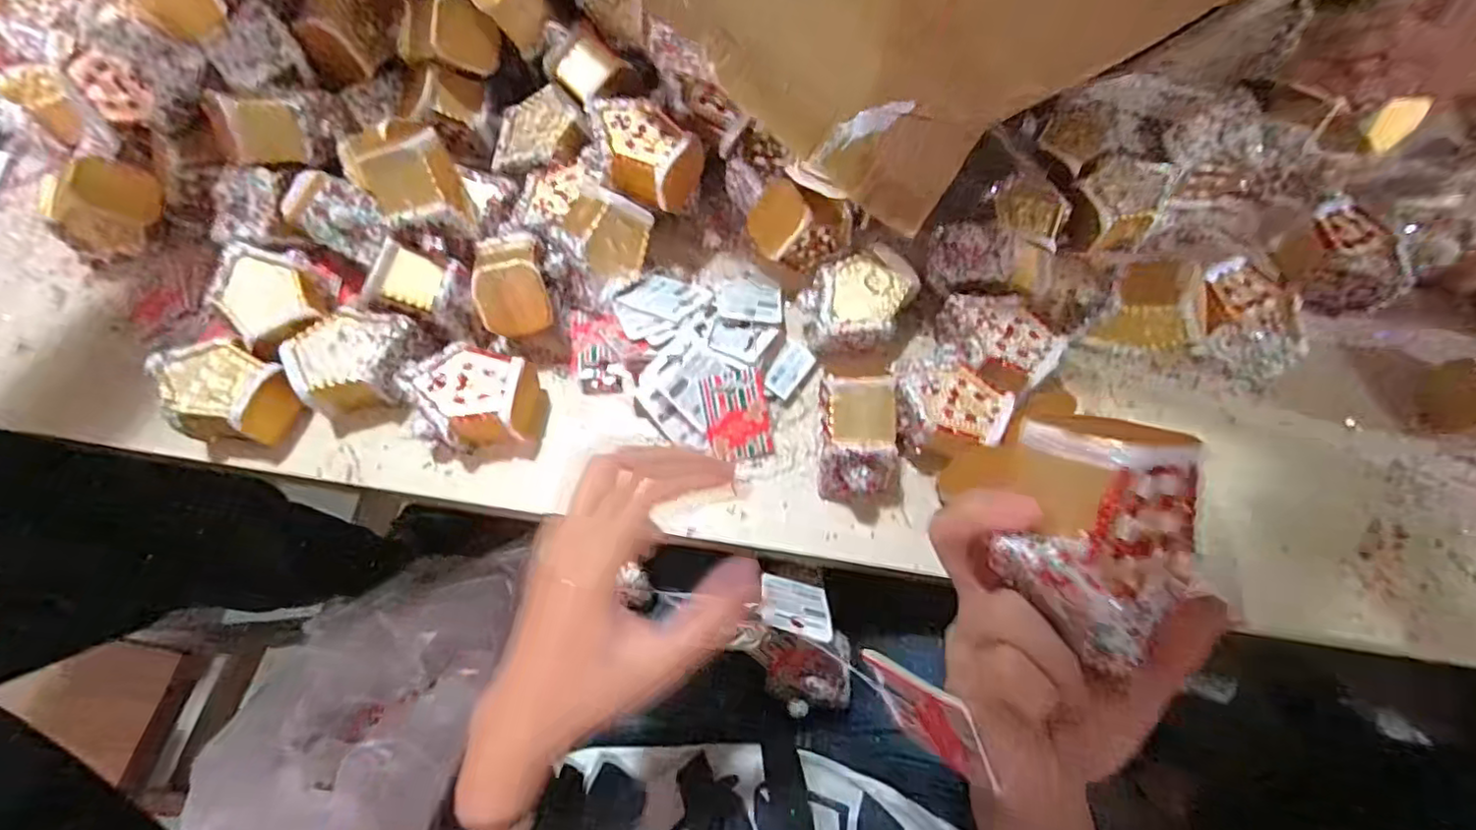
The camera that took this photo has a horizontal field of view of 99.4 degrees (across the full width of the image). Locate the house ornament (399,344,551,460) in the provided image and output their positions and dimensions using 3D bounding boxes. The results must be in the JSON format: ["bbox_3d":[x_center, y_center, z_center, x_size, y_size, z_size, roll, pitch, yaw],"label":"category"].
[{"bbox_3d":[-0.173,-0.010,0.419,0.083,0.046,0.065,-4,64,-3],"label":"house ornament"}]

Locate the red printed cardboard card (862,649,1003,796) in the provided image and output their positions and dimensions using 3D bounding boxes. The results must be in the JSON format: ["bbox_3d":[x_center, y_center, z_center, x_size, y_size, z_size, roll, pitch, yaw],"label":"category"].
[{"bbox_3d":[0.077,0.125,0.260,0.004,0.056,0.044,-28,107,-26],"label":"red printed cardboard card"}]

